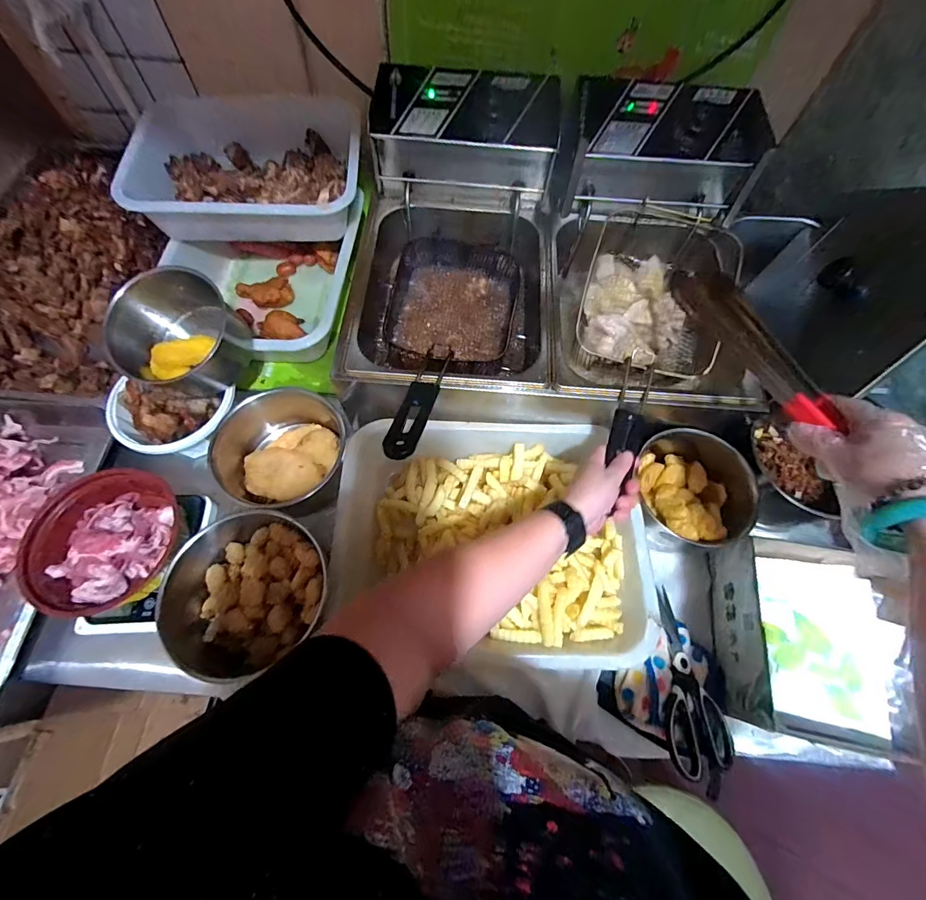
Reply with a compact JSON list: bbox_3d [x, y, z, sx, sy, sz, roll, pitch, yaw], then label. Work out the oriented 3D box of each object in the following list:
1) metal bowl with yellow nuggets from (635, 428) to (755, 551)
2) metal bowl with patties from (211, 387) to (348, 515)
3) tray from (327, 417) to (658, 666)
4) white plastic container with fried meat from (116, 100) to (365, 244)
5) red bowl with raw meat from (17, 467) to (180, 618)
[{"bbox_3d":[0.307,0.059,0.579,0.152,0.085,0.159,1,66,-1],"label":"metal bowl with yellow nuggets"},{"bbox_3d":[-0.250,0.001,0.599,0.204,0.090,0.160,17,67,6],"label":"metal bowl with patties"},{"bbox_3d":[0.035,0.098,0.557,0.381,0.083,0.309,5,66,1],"label":"tray"},{"bbox_3d":[-0.339,-0.454,0.695,0.346,0.126,0.210,-4,67,-3],"label":"white plastic container with fried meat"},{"bbox_3d":[-0.459,0.118,0.537,0.180,0.089,0.167,1,66,-1],"label":"red bowl with raw meat"}]

